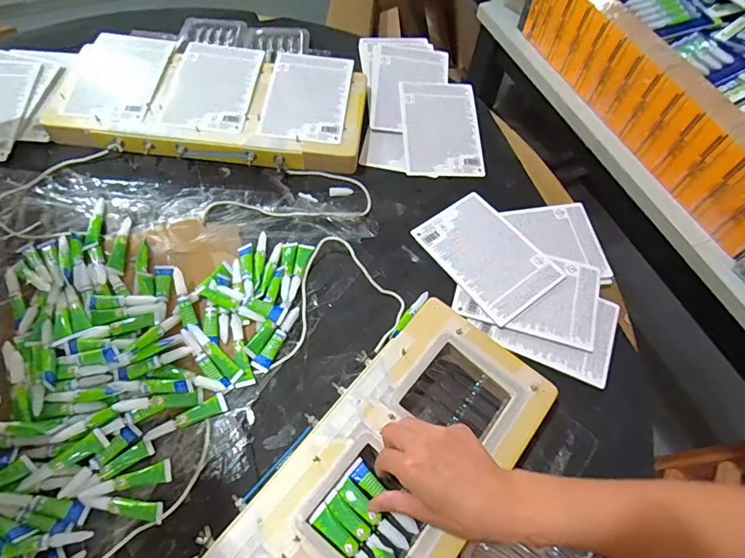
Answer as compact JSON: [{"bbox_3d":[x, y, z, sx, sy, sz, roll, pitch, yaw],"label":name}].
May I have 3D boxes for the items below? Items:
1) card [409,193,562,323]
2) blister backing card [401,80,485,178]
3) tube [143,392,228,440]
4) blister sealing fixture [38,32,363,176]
[{"bbox_3d":[0.147,-0.033,0.572,0.114,0.006,0.167,-33,66,-16],"label":"card"},{"bbox_3d":[0.102,-0.230,0.668,0.114,0.007,0.174,-1,68,-6],"label":"blister backing card"},{"bbox_3d":[-0.192,0.144,0.460,0.080,0.007,0.018,-24,66,-15],"label":"tube"},{"bbox_3d":[-0.223,-0.257,0.647,0.418,0.045,0.197,5,62,-1],"label":"blister sealing fixture"}]

